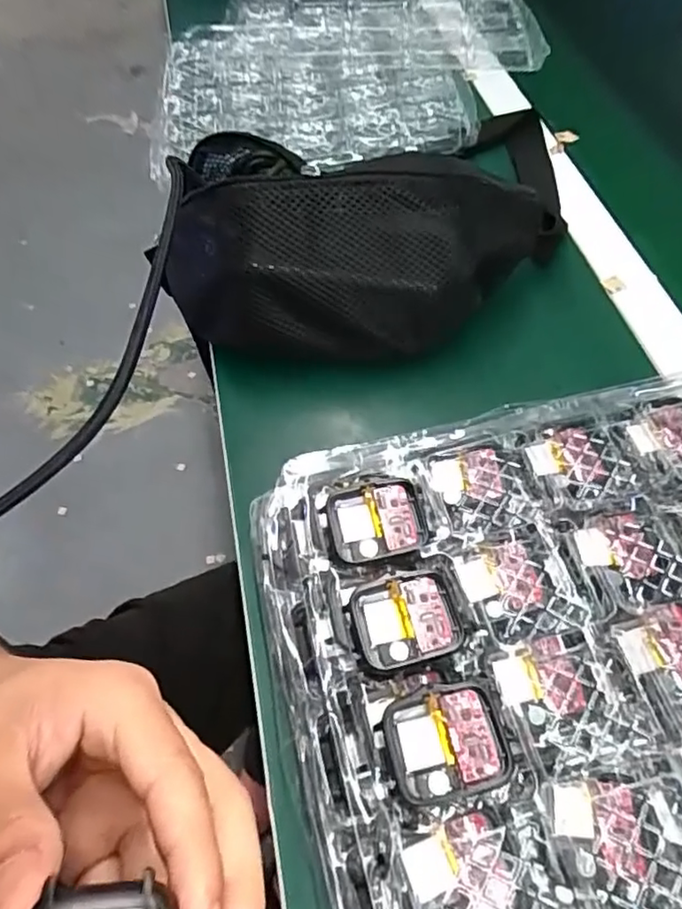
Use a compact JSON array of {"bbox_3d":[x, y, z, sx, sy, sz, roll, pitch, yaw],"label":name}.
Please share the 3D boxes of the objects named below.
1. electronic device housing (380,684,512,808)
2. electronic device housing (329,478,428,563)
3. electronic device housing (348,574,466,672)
[{"bbox_3d":[0.040,0.108,0.227,0.042,0.008,0.037,-10,58,-4],"label":"electronic device housing"},{"bbox_3d":[0.016,0.030,0.278,0.043,0.006,0.038,-6,58,-1],"label":"electronic device housing"},{"bbox_3d":[0.028,0.069,0.253,0.043,0.006,0.036,-15,59,-7],"label":"electronic device housing"}]

